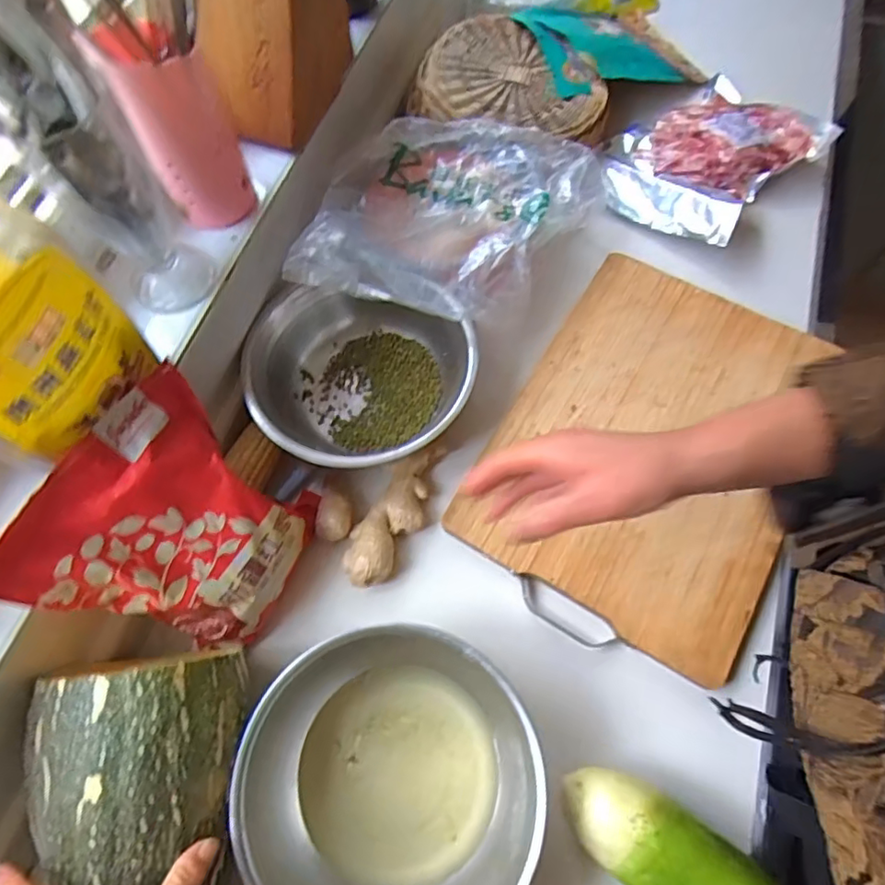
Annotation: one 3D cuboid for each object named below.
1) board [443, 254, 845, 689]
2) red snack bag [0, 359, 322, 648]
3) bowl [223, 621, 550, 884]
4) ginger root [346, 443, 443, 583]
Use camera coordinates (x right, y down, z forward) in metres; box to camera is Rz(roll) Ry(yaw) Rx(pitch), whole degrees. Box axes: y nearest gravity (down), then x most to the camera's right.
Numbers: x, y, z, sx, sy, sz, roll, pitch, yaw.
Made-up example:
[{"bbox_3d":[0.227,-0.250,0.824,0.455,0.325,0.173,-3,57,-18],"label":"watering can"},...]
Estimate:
[{"bbox_3d":[0.218,-0.009,0.594,0.277,0.026,0.408,28,70,13],"label":"board"},{"bbox_3d":[-0.205,0.068,0.474,0.047,0.218,0.180,11,68,50],"label":"red snack bag"},{"bbox_3d":[-0.040,0.263,0.453,0.214,0.088,0.212,-1,67,1],"label":"bowl"},{"bbox_3d":[-0.043,0.065,0.567,0.050,0.030,0.158,27,70,12],"label":"ginger root"}]

